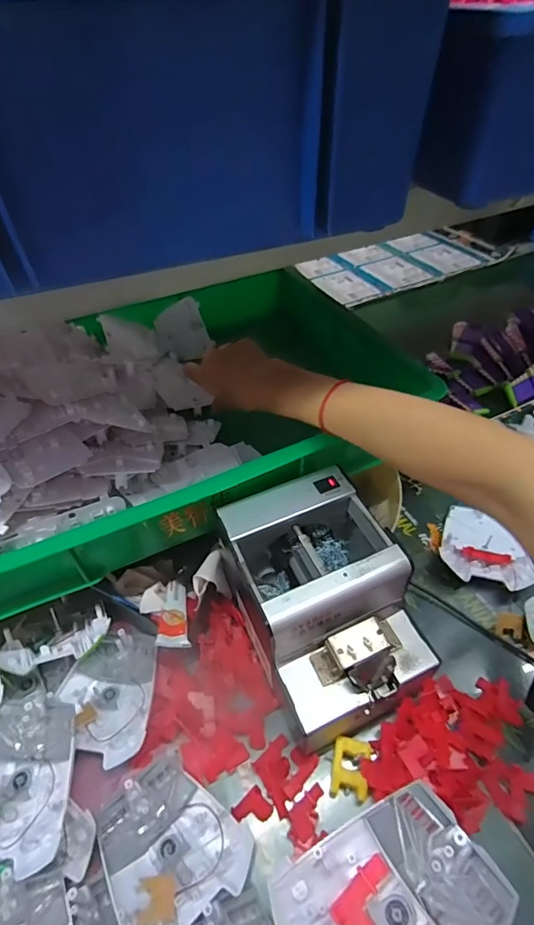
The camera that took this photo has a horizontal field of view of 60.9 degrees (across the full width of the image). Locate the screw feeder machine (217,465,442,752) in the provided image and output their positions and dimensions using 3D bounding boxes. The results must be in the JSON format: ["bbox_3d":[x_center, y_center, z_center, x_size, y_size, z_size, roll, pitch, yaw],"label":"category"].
[{"bbox_3d":[0.050,0.126,0.409,0.121,0.142,0.179,-19,50,-14],"label":"screw feeder machine"}]

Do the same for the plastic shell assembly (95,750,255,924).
[{"bbox_3d":[-0.075,0.292,0.347,0.094,0.021,0.107,-33,55,-25],"label":"plastic shell assembly"}]

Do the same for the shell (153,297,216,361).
[{"bbox_3d":[-0.117,-0.184,0.636,0.066,0.072,0.007,-26,17,-1],"label":"shell"}]

